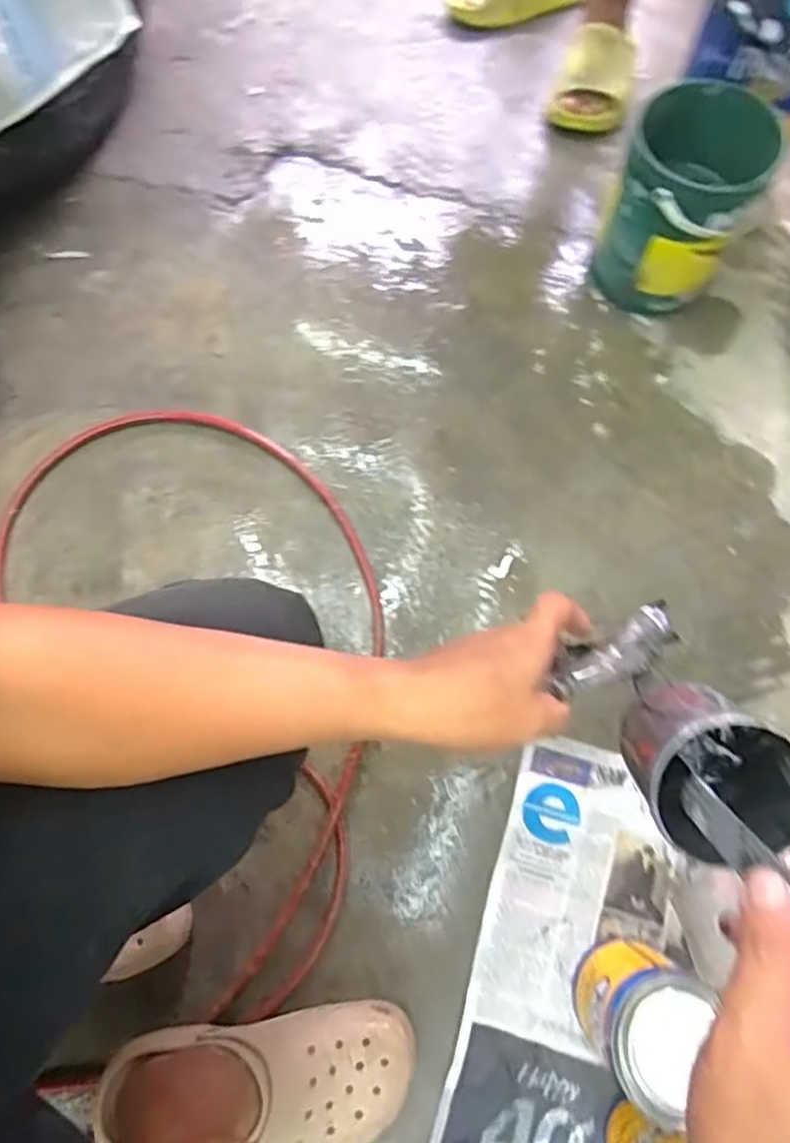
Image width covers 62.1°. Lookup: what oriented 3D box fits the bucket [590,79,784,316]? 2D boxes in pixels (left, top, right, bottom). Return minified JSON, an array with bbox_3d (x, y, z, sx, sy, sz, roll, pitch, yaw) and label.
[{"bbox_3d":[0.352,-0.455,0.825,0.157,0.199,0.167,18,73,7],"label":"bucket"}]

